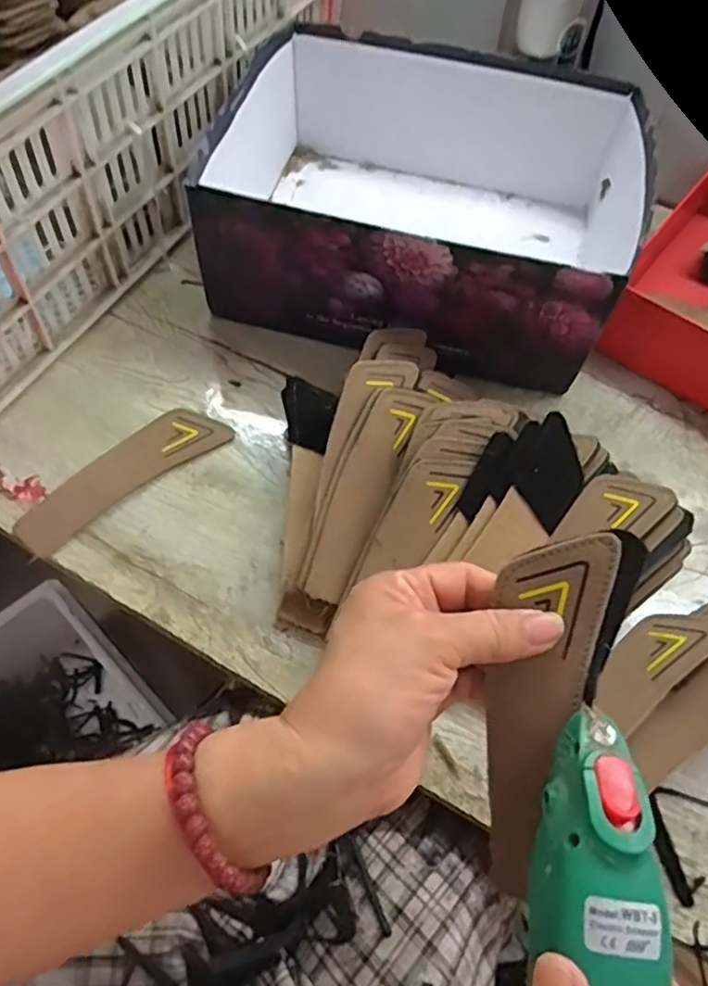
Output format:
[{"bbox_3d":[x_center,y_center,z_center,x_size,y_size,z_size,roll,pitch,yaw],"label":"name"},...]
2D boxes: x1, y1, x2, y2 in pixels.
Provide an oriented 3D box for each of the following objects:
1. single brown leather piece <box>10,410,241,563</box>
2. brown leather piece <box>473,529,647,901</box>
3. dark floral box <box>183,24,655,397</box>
[{"bbox_3d":[-0.160,-0.014,0.462,0.152,0.005,0.044,-37,71,-22],"label":"single brown leather piece"},{"bbox_3d":[0.073,0.089,0.275,0.045,0.015,0.156,16,97,7],"label":"brown leather piece"},{"bbox_3d":[0.061,-0.252,0.556,0.311,0.116,0.282,14,59,6],"label":"dark floral box"}]

